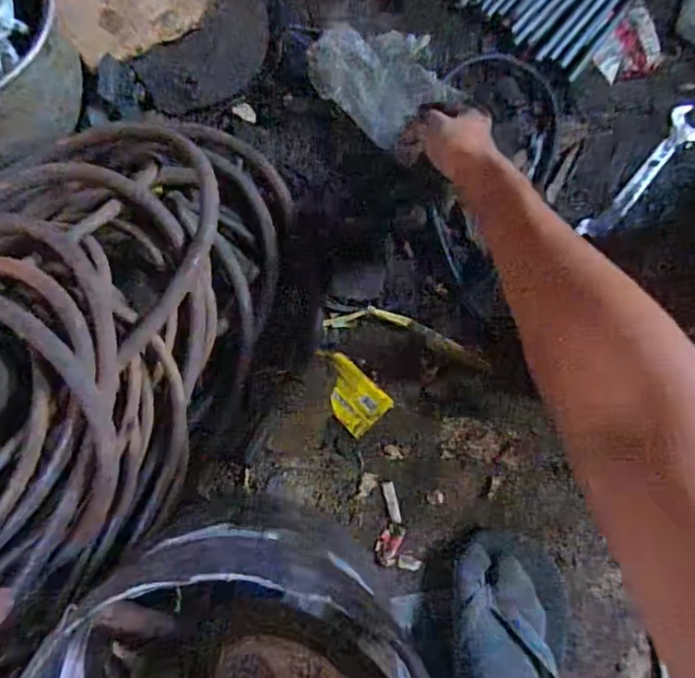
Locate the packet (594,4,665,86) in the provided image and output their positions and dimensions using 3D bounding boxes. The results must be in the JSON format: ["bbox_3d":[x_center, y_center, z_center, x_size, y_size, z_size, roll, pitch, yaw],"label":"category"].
[{"bbox_3d":[0.352,-0.361,0.676,0.097,0.015,0.073,-35,86,-9],"label":"packet"}]

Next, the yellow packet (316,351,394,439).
[{"bbox_3d":[-0.001,0.056,0.578,0.053,0.010,0.093,-44,87,-10],"label":"yellow packet"}]

